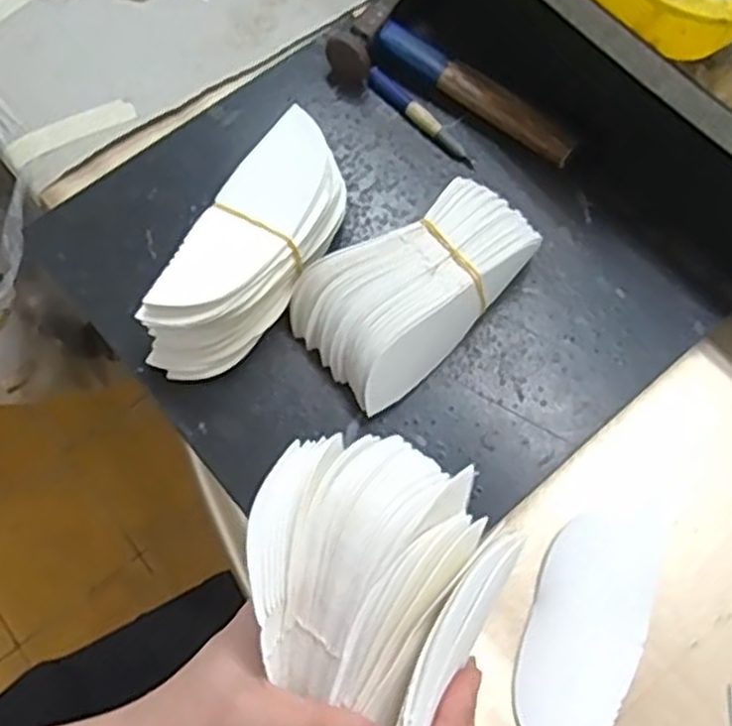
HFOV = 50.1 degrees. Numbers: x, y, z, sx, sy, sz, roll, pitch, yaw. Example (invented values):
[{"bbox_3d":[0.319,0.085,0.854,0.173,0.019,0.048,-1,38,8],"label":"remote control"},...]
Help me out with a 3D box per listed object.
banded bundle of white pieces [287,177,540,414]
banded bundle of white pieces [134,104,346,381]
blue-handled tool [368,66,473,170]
[{"bbox_3d":[0.027,-0.042,0.422,0.125,0.051,0.075,-38,74,-13],"label":"banded bundle of white pieces"},{"bbox_3d":[-0.061,-0.056,0.419,0.056,0.057,0.141,30,73,10],"label":"banded bundle of white pieces"},{"bbox_3d":[0.034,-0.153,0.484,0.014,0.012,0.087,-38,74,-13],"label":"blue-handled tool"}]

